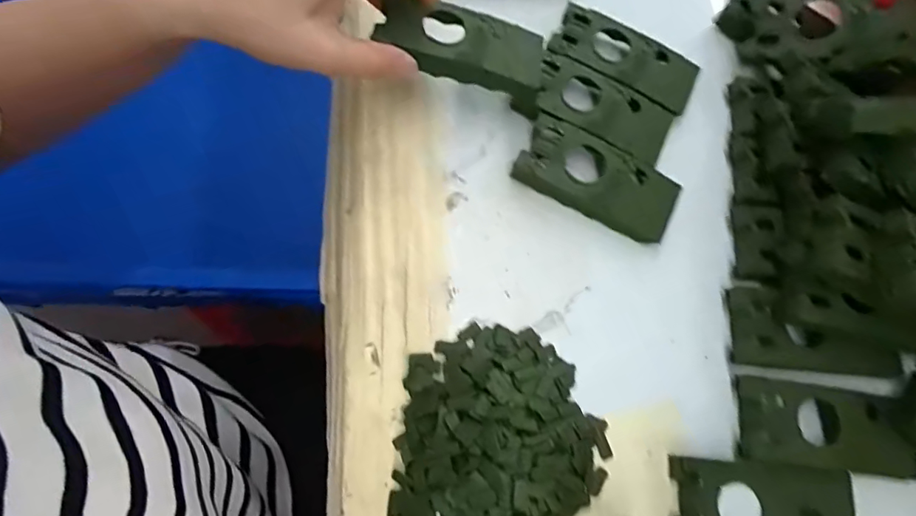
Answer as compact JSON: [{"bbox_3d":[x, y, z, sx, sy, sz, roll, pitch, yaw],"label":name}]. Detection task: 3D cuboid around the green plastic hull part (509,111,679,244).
[{"bbox_3d":[0.090,-0.050,0.323,0.101,0.016,0.050,29,73,4],"label":"green plastic hull part"}]

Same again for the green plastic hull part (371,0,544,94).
[{"bbox_3d":[0.003,-0.132,0.312,0.101,0.015,0.048,14,75,-9],"label":"green plastic hull part"}]

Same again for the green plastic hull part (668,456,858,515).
[{"bbox_3d":[0.169,0.137,0.271,0.100,0.013,0.047,6,73,-3],"label":"green plastic hull part"}]

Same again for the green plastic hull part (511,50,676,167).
[{"bbox_3d":[0.094,-0.101,0.337,0.102,0.016,0.048,23,72,2],"label":"green plastic hull part"}]

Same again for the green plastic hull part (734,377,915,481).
[{"bbox_3d":[0.211,0.097,0.283,0.103,0.012,0.044,8,73,-3],"label":"green plastic hull part"}]

